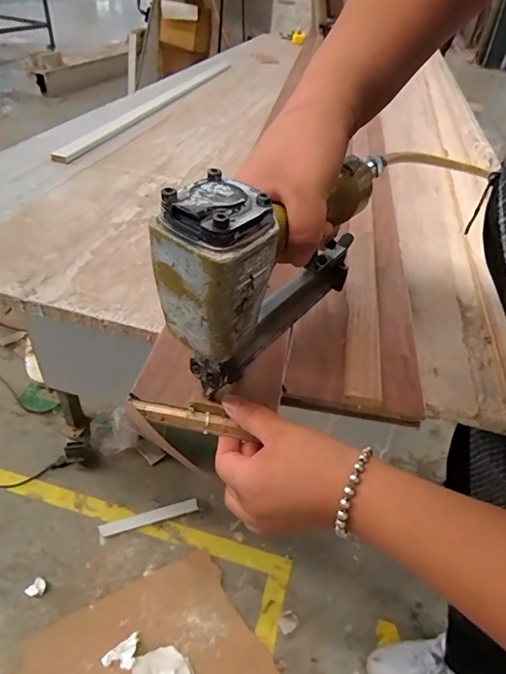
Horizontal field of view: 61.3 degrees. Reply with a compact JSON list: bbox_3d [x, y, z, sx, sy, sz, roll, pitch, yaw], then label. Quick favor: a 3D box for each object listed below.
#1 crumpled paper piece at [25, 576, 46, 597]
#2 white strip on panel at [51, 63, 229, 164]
[{"bbox_3d":[-0.495,0.575,0.976,0.038,0.024,0.041,2,44,-2],"label":"crumpled paper piece"},{"bbox_3d":[-0.217,-0.628,1.125,0.037,0.009,1.018,20,42,2],"label":"white strip on panel"}]

